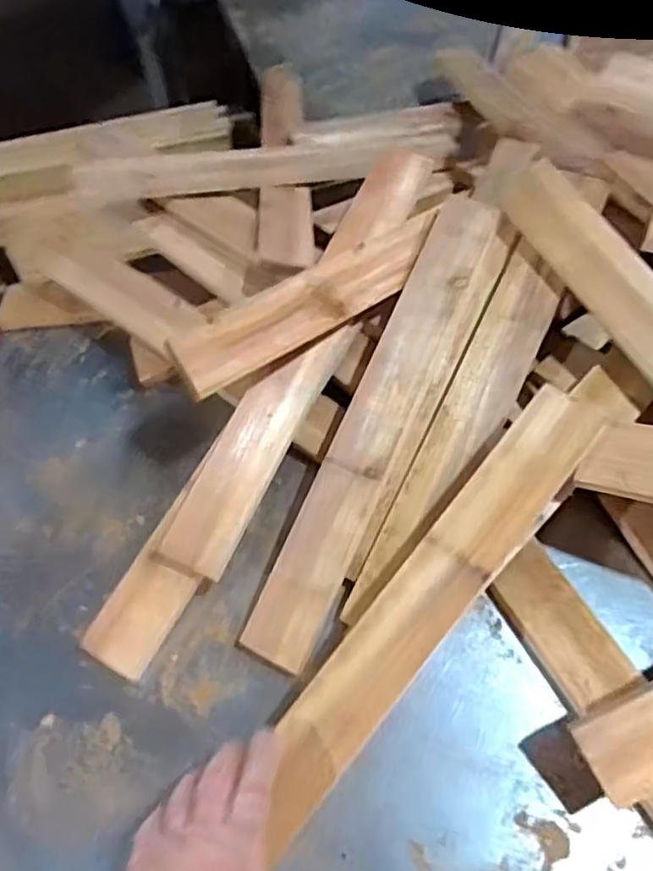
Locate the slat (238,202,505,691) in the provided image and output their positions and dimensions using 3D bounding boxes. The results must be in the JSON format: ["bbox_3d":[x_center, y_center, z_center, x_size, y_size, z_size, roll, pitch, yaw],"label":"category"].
[{"bbox_3d":[0.050,-0.020,0.627,0.061,0.019,0.480,21,77,17],"label":"slat"}]

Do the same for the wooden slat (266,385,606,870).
[{"bbox_3d":[0.081,0.125,0.519,0.062,0.019,0.393,35,80,24],"label":"wooden slat"}]

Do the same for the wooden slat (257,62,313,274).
[{"bbox_3d":[-0.055,-0.391,0.891,0.063,0.021,0.564,3,47,-7],"label":"wooden slat"}]

